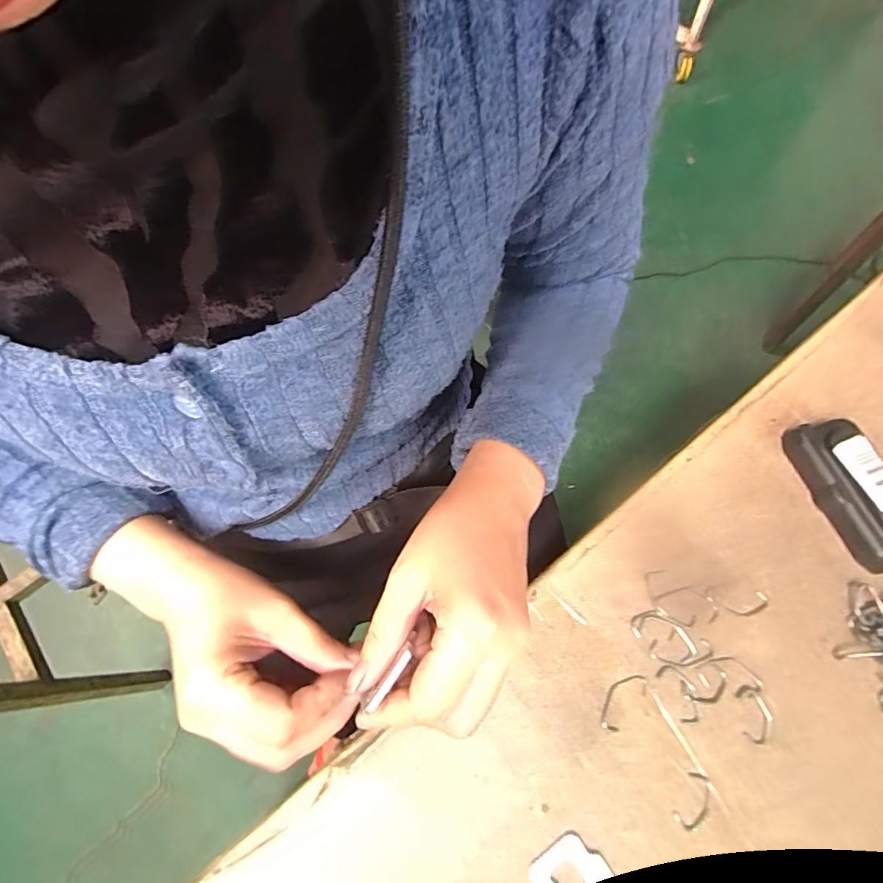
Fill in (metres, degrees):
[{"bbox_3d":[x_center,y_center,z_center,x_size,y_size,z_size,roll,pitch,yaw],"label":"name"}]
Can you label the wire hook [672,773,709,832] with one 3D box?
[{"bbox_3d":[0.149,0.212,0.273,0.016,0.004,0.030,31,71,14],"label":"wire hook"}]

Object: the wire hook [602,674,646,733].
[{"bbox_3d":[0.115,0.164,0.296,0.017,0.004,0.040,42,74,17],"label":"wire hook"}]

